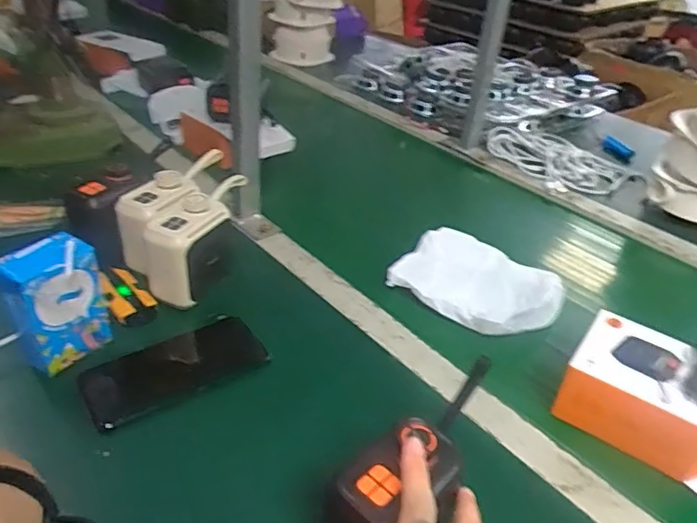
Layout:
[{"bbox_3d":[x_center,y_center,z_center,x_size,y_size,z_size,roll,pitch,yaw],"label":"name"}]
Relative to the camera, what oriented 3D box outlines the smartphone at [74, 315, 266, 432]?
[{"bbox_3d":[-0.157,0.095,0.498,0.151,0.012,0.075,-19,41,-30],"label":"smartphone"}]

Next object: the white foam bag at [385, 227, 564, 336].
[{"bbox_3d":[0.150,0.021,0.623,0.172,0.029,0.137,25,40,26],"label":"white foam bag"}]

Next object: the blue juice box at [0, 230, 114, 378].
[{"bbox_3d":[-0.255,0.040,0.477,0.042,0.113,0.070,23,39,25],"label":"blue juice box"}]

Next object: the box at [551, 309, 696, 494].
[{"bbox_3d":[0.277,0.121,0.466,0.175,0.064,0.105,28,41,30],"label":"box"}]

